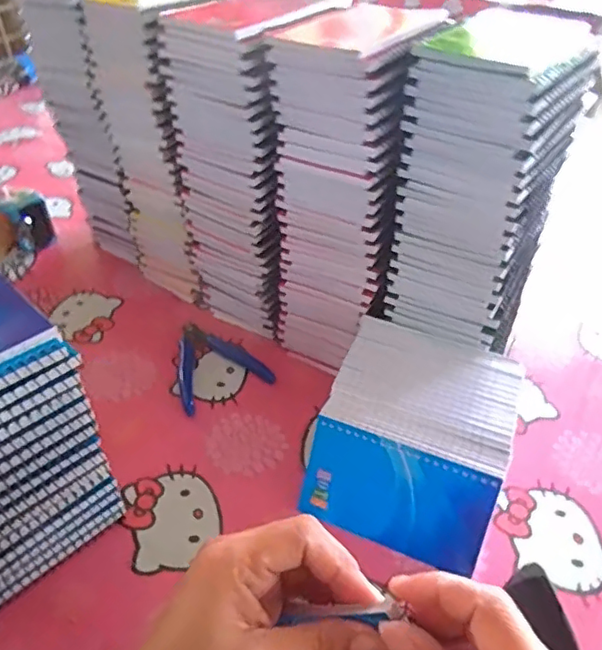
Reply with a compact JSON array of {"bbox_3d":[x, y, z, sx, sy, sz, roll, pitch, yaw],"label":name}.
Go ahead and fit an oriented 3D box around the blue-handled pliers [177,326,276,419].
[{"bbox_3d":[-0.085,0.033,0.562,0.085,0.007,0.111,-17,45,-20],"label":"blue-handled pliers"}]

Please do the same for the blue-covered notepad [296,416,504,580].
[{"bbox_3d":[0.065,0.121,0.413,0.130,0.078,0.008,18,18,19],"label":"blue-covered notepad"}]

